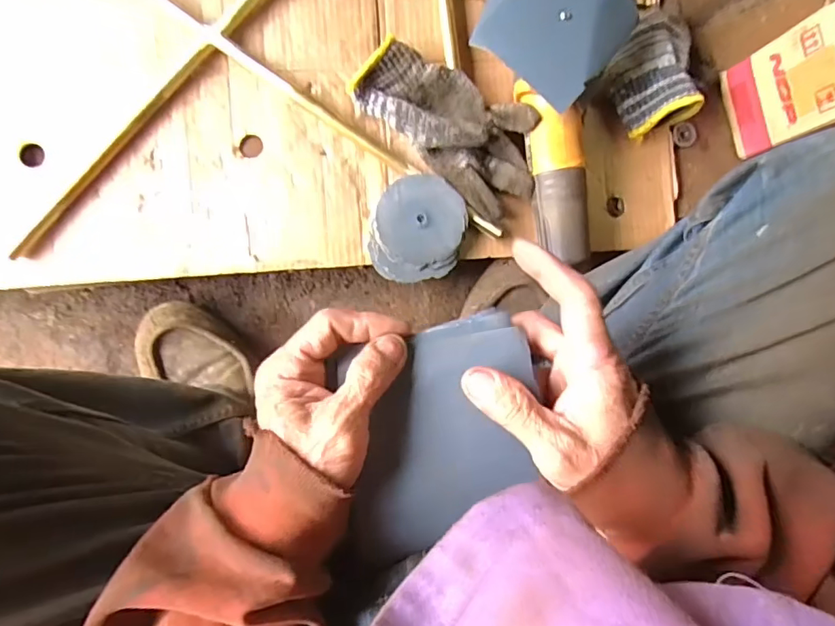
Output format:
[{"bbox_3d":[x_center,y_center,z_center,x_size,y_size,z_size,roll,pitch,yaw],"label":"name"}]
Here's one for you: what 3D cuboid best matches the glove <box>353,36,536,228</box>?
[{"bbox_3d":[0.042,-0.204,0.562,0.214,0.045,0.108,42,87,-7],"label":"glove"}]

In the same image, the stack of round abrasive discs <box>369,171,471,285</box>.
[{"bbox_3d":[0.001,-0.092,0.575,0.098,0.025,0.113,12,91,-7],"label":"stack of round abrasive discs"}]

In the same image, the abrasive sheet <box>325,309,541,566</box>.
[{"bbox_3d":[0.013,0.074,0.314,0.118,0.012,0.134,-8,86,5],"label":"abrasive sheet"}]

